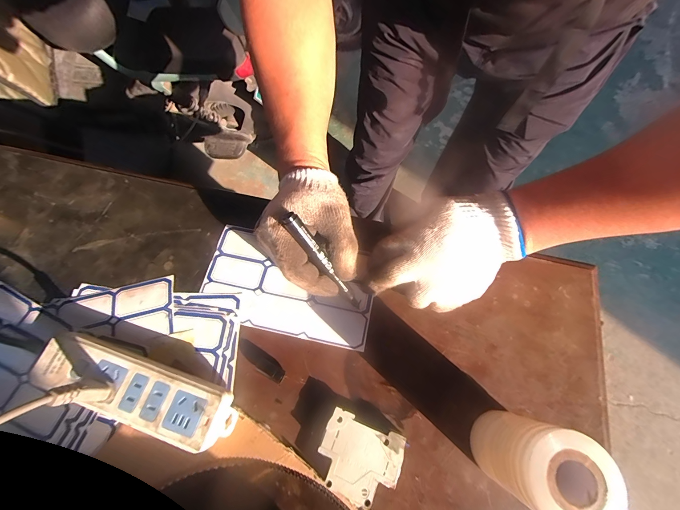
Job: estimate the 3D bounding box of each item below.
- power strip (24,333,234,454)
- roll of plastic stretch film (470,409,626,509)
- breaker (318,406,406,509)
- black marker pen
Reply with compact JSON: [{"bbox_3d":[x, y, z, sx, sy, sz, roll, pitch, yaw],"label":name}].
[{"bbox_3d":[-0.206,0.135,0.298,0.202,0.034,0.057,16,69,7],"label":"power strip"},{"bbox_3d":[0.159,0.171,0.243,0.060,0.105,0.063,0,68,1],"label":"roll of plastic stretch film"},{"bbox_3d":[0.018,0.195,0.281,0.074,0.018,0.064,21,70,9],"label":"breaker"},{"bbox_3d":[-0.015,0.010,0.292,0.012,0.128,0.008,-45,31,-15],"label":"black marker pen"}]

